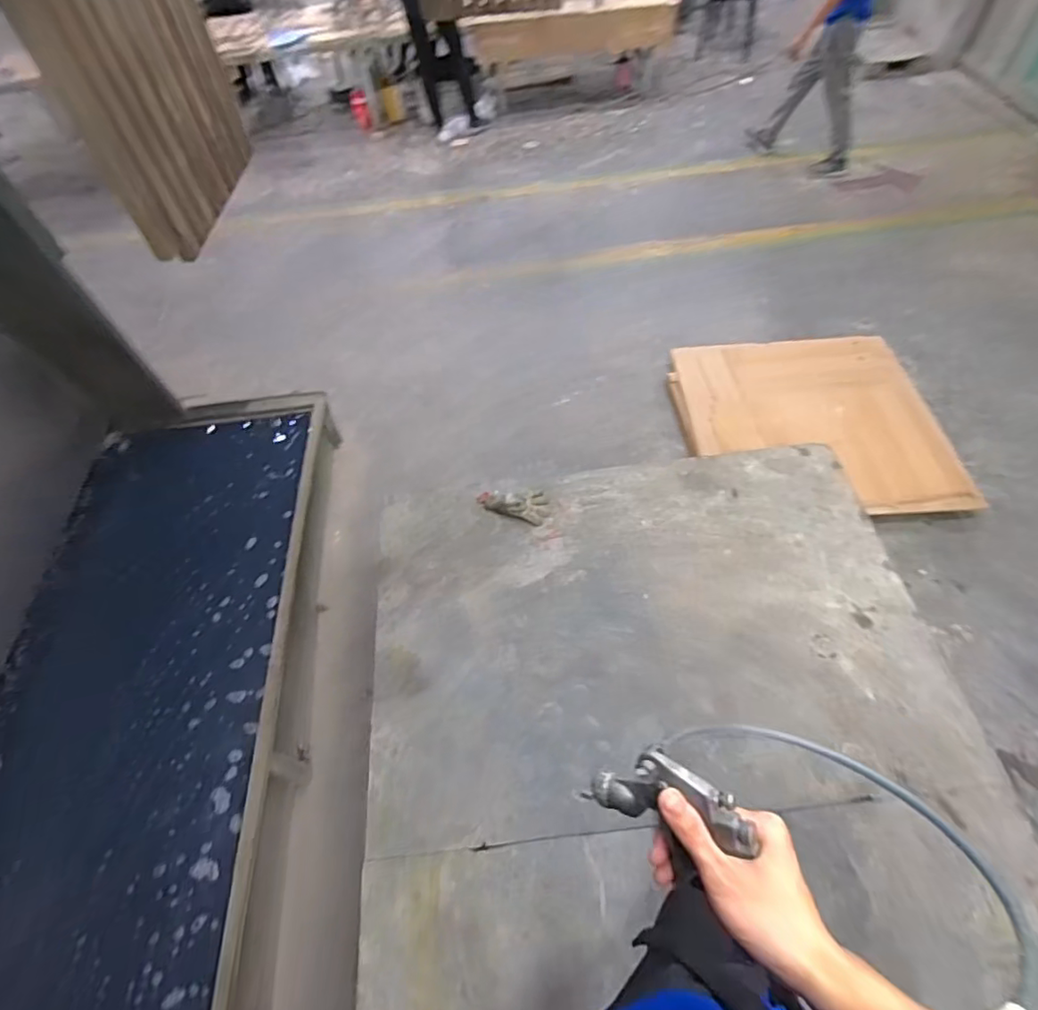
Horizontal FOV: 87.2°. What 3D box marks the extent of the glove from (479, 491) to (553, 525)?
[{"bbox_3d":[-0.012,-0.013,1.712,0.226,0.042,0.128,13,60,13],"label":"glove"}]

